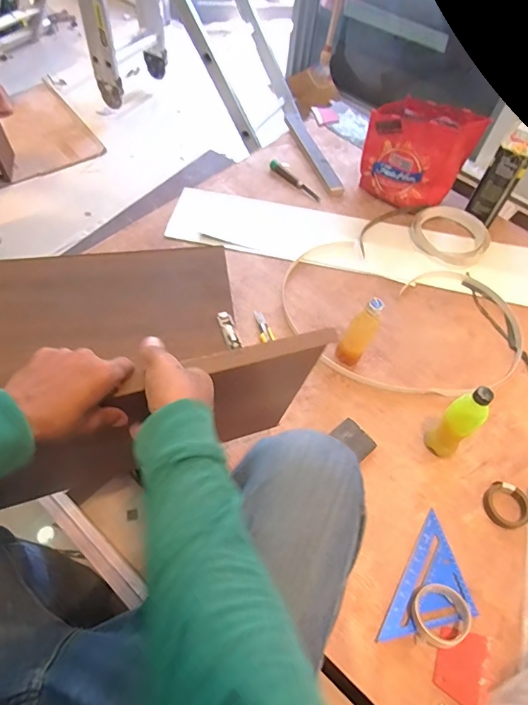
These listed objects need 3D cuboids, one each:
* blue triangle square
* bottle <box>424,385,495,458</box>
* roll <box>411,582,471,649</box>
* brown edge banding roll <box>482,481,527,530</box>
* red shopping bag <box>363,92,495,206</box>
[{"bbox_3d":[0.305,0.414,0.771,0.124,0.028,0.229,30,59,14],"label":"blue triangle square"},{"bbox_3d":[0.364,0.138,0.835,0.053,0.220,0.064,-32,65,-23],"label":"bottle"},{"bbox_3d":[0.292,0.440,0.741,0.092,0.041,0.091,2,57,-4],"label":"roll"},{"bbox_3d":[0.469,0.292,0.847,0.089,0.026,0.080,8,57,0],"label":"brown edge banding roll"},{"bbox_3d":[0.416,-0.527,1.218,0.293,0.249,0.077,9,57,1],"label":"red shopping bag"}]

